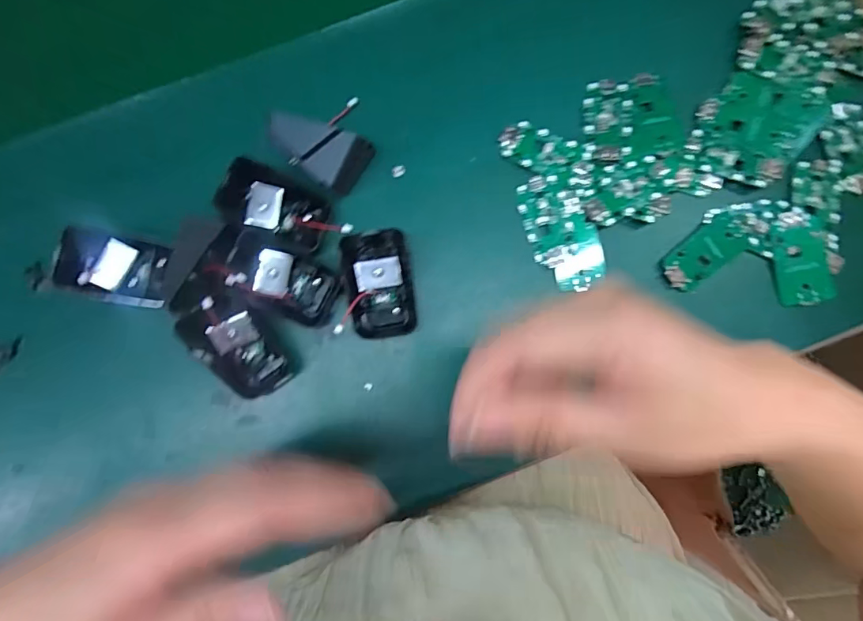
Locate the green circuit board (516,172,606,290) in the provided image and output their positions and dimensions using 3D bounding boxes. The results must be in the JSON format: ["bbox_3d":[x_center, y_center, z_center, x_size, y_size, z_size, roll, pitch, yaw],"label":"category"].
[{"bbox_3d":[0.091,-0.055,0.347,0.049,0.005,0.080,-10,90,13],"label":"green circuit board"}]

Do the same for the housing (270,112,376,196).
[{"bbox_3d":[-0.076,-0.109,0.329,0.063,0.029,0.040,30,85,2],"label":"housing"}]

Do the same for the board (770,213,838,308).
[{"bbox_3d":[0.259,-0.036,0.346,0.035,0.008,0.064,-10,90,22],"label":"board"}]

